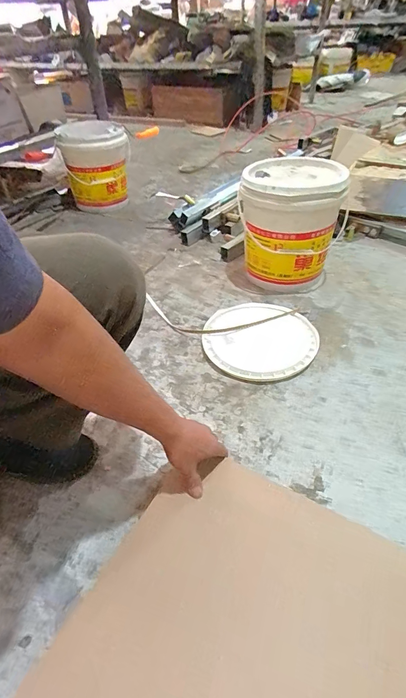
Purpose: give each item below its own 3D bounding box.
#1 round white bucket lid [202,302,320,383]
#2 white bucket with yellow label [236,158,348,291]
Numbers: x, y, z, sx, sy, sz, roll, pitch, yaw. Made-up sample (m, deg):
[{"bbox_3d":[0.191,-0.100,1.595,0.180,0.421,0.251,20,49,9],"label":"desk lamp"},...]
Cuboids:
[{"bbox_3d":[0.140,-0.031,0.889,0.266,0.033,0.262,-2,41,2],"label":"round white bucket lid"},{"bbox_3d":[0.242,-0.347,1.036,0.256,0.291,0.273,7,42,12],"label":"white bucket with yellow label"}]

